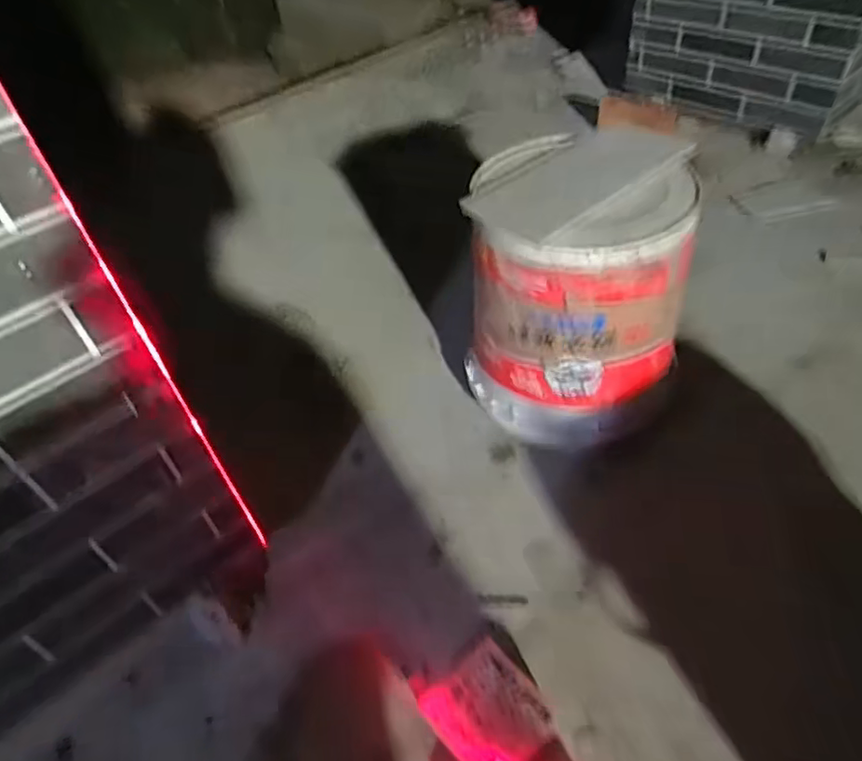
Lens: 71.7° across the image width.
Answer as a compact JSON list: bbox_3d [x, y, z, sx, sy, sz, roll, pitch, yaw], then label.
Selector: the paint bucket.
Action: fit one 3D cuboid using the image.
[{"bbox_3d":[0.193,-0.110,0.822,0.264,0.319,0.266,-4,45,4],"label":"paint bucket"}]

